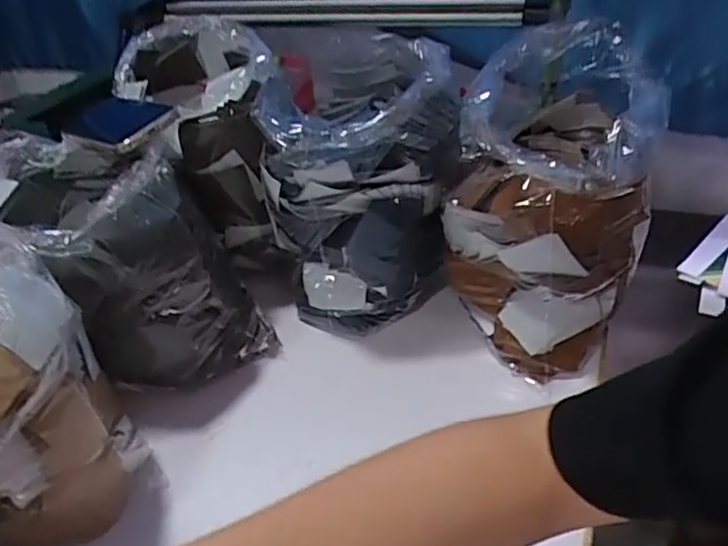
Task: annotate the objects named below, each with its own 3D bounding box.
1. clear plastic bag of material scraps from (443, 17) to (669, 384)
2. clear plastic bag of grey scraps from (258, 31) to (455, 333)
[{"bbox_3d":[0.171,-0.065,0.604,0.173,0.254,0.236,7,39,23],"label":"clear plastic bag of material scraps"},{"bbox_3d":[0.002,-0.084,0.660,0.189,0.230,0.190,-10,36,1],"label":"clear plastic bag of grey scraps"}]

